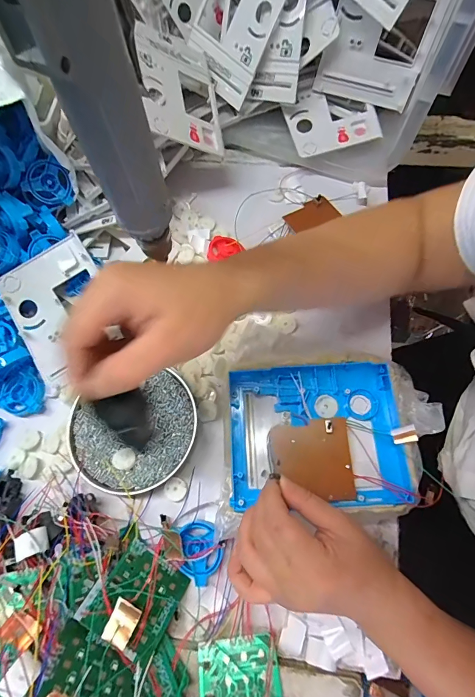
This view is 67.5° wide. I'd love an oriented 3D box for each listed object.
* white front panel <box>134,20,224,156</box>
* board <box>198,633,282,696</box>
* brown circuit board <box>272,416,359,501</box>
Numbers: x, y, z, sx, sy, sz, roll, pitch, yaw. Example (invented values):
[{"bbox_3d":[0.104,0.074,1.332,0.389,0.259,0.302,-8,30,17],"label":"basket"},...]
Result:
[{"bbox_3d":[-0.068,-0.309,0.423,0.101,0.008,0.142,-7,84,-43],"label":"white front panel"},{"bbox_3d":[0.001,0.286,0.296,0.069,0.015,0.069,-8,64,0],"label":"board"},{"bbox_3d":[0.071,0.105,0.334,0.072,0.013,0.071,-6,64,1],"label":"brown circuit board"}]

